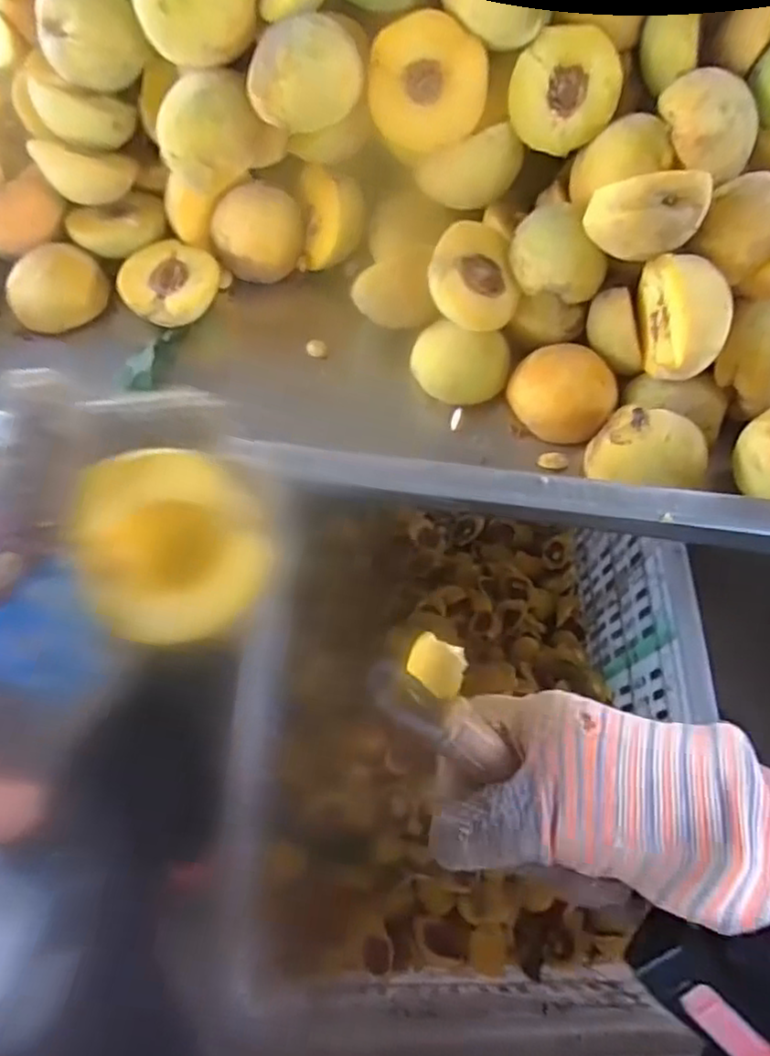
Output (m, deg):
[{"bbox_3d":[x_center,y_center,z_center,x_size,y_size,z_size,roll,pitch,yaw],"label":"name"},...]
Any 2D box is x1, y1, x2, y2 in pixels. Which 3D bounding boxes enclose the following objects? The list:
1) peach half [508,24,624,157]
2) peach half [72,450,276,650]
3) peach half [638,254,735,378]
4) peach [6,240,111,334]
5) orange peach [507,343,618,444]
[{"bbox_3d":[0.111,-0.271,0.426,0.063,0.033,0.065,12,107,6],"label":"peach half"},{"bbox_3d":[-0.077,0.005,0.248,0.060,0.032,0.064,-29,110,-12],"label":"peach half"},{"bbox_3d":[0.171,-0.121,0.397,0.031,0.077,0.067,-2,65,0],"label":"peach half"},{"bbox_3d":[-0.232,-0.170,0.476,0.063,0.032,0.063,-29,68,-12],"label":"peach"},{"bbox_3d":[0.114,-0.085,0.425,0.064,0.034,0.055,-7,65,-2],"label":"orange peach"}]

